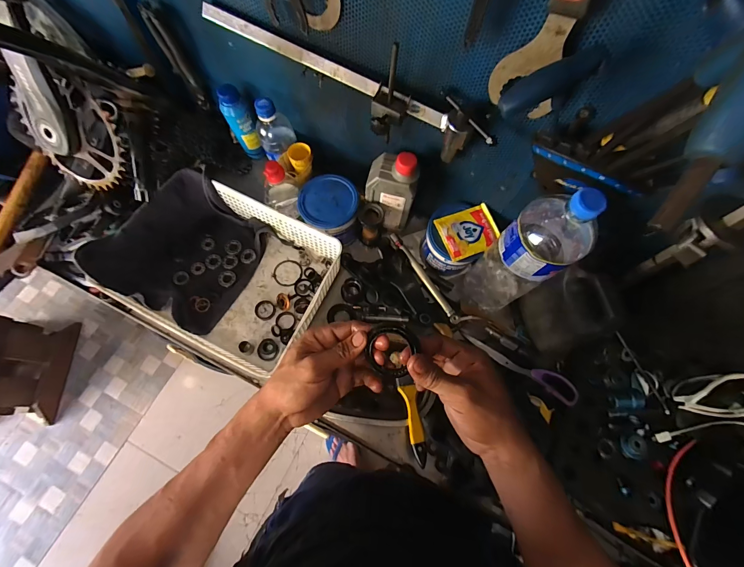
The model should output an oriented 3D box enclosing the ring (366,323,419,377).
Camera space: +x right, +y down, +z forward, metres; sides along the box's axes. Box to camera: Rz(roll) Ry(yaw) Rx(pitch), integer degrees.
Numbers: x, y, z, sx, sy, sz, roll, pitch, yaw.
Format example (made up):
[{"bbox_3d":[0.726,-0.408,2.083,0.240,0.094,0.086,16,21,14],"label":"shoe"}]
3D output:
[{"bbox_3d":[0.017,0.068,0.335,0.049,0.011,0.059,27,111,2],"label":"ring"}]

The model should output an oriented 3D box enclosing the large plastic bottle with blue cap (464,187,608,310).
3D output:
[{"bbox_3d":[0.219,-0.040,0.468,0.097,0.298,0.084,-33,76,-12],"label":"large plastic bottle with blue cap"}]

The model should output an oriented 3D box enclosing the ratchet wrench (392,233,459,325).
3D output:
[{"bbox_3d":[0.095,-0.012,0.595,0.017,0.016,0.193,-32,75,-12],"label":"ratchet wrench"}]

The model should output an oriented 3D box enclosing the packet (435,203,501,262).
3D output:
[{"bbox_3d":[0.162,-0.086,0.549,0.094,0.011,0.080,-21,73,-9],"label":"packet"}]

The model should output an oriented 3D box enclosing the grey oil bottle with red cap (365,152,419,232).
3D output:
[{"bbox_3d":[0.031,-0.156,0.560,0.078,0.169,0.053,10,71,1],"label":"grey oil bottle with red cap"}]

